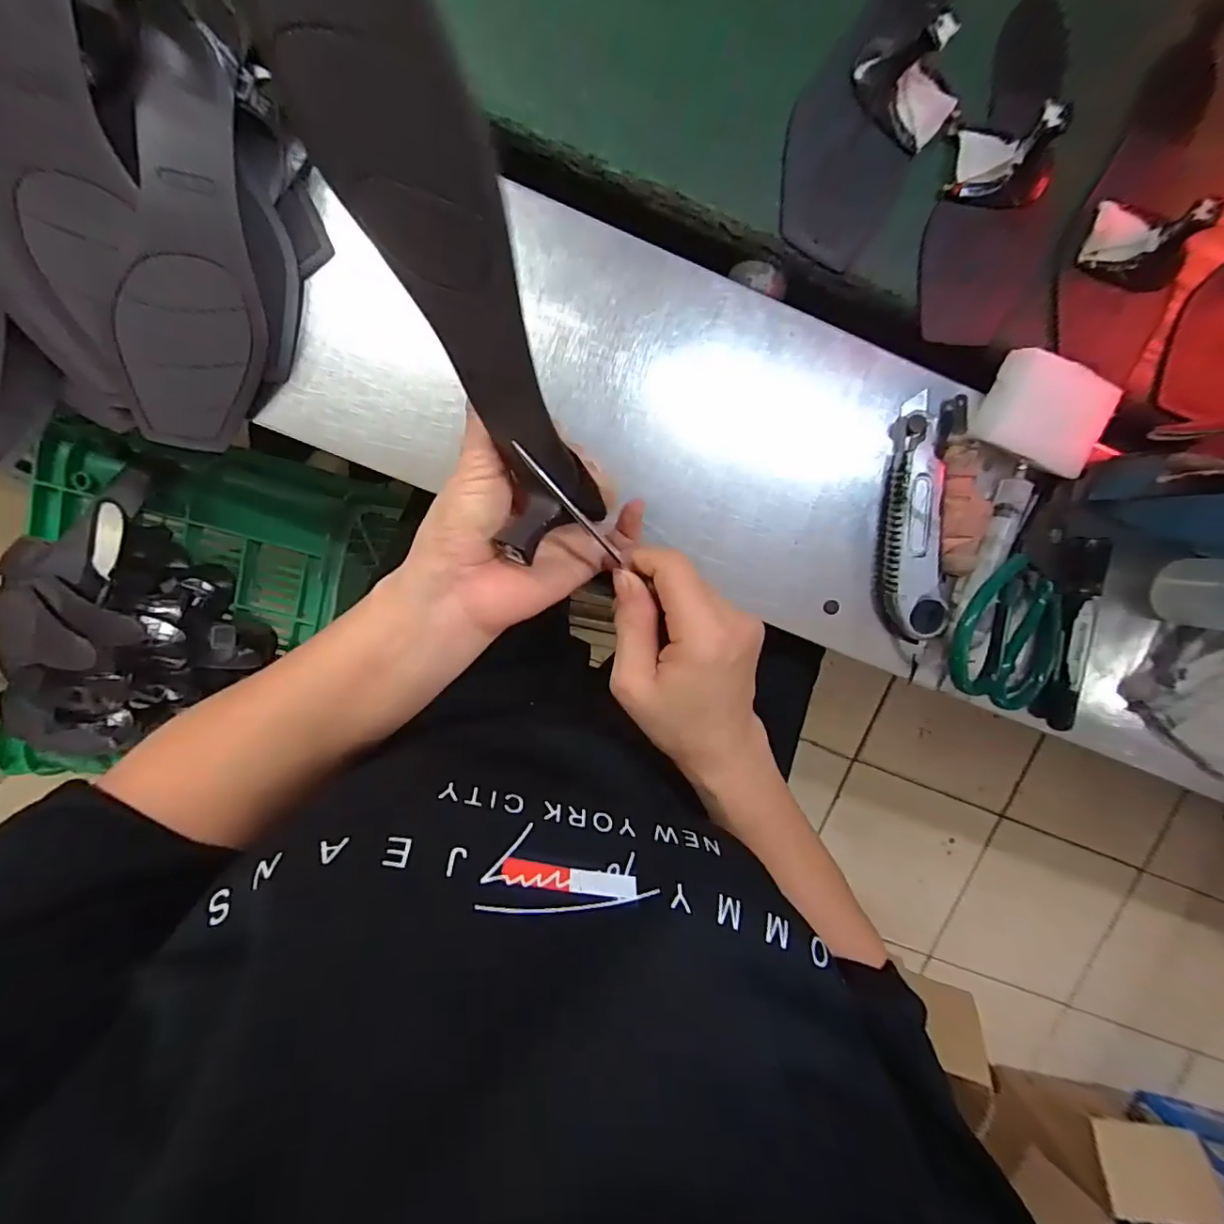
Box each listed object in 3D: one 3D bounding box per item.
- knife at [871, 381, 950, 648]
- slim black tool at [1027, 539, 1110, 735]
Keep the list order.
[{"bbox_3d":[0.211,-0.065,0.380,0.040,0.027,0.166,-5,99,-3],"label":"knife"},{"bbox_3d":[0.335,0.016,0.397,0.032,0.023,0.140,6,99,-4],"label":"slim black tool"}]

